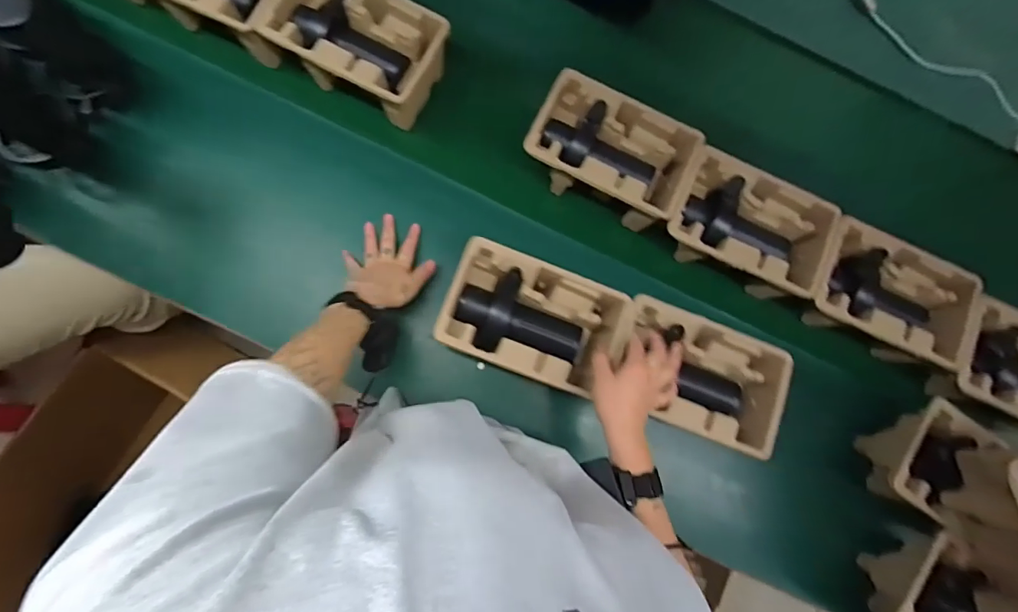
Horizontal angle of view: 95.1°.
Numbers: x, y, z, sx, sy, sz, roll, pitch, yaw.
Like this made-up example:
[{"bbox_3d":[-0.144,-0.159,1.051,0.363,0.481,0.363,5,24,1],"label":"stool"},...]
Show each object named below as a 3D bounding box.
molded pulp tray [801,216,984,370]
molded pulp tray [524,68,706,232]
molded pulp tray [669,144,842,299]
[{"bbox_3d":[0.553,-0.017,0.691,0.221,0.078,0.149,26,85,-1],"label":"molded pulp tray"},{"bbox_3d":[0.147,-0.224,0.693,0.230,0.089,0.151,23,85,-1],"label":"molded pulp tray"},{"bbox_3d":[0.349,-0.119,0.694,0.220,0.082,0.152,24,85,-1],"label":"molded pulp tray"}]

